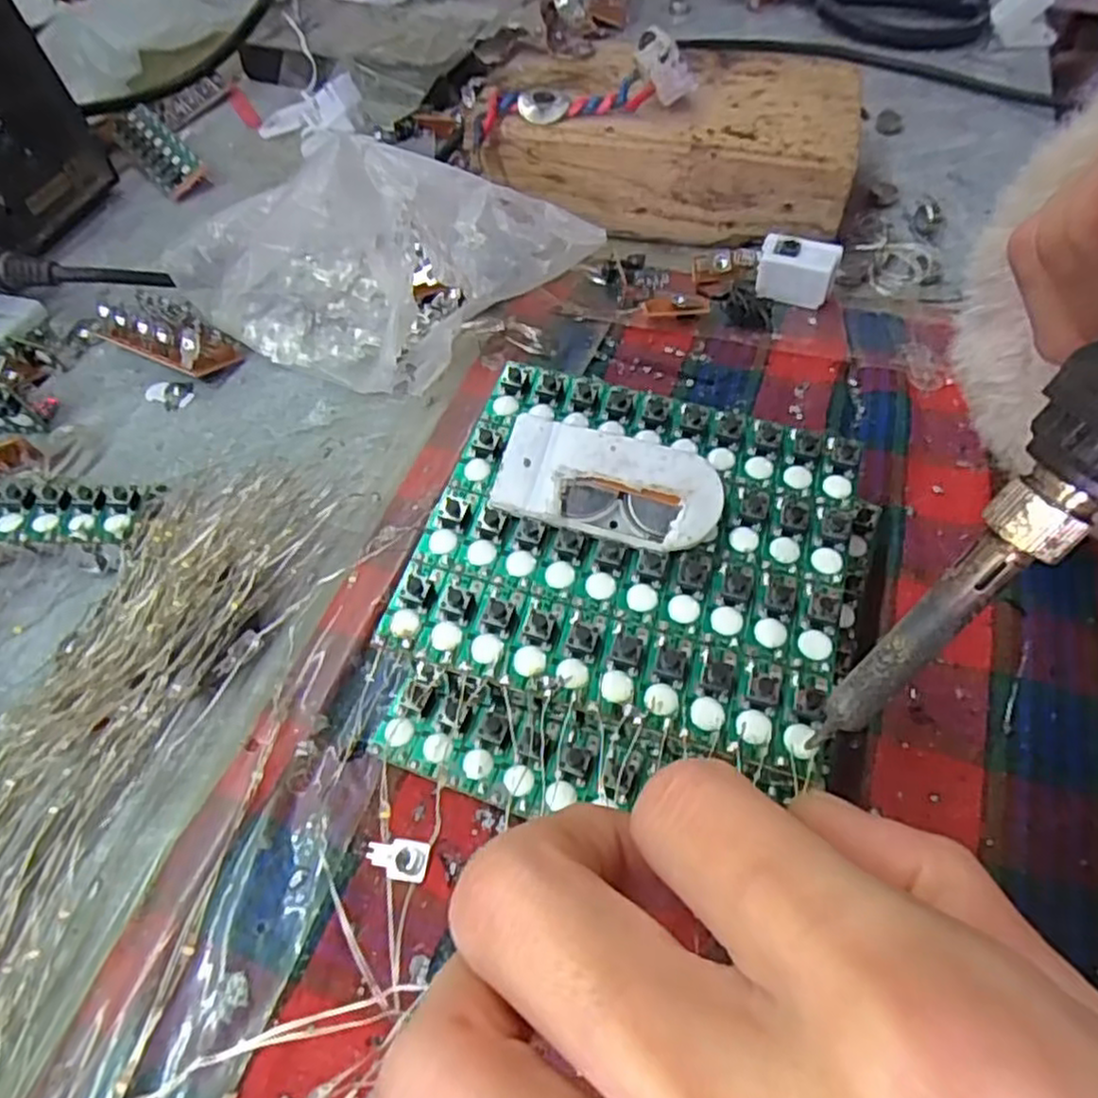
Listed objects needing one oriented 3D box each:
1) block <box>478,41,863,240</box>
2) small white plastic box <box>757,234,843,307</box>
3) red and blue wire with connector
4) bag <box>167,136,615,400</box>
[{"bbox_3d":[0.047,-0.165,0.296,0.141,0.039,0.081,9,56,7],"label":"block"},{"bbox_3d":[0.088,-0.099,0.260,0.026,0.020,0.012,18,58,13],"label":"small white plastic box"},{"bbox_3d":[0.011,-0.172,0.271,0.079,0.019,0.031,-10,55,9],"label":"red and blue wire with connector"},{"bbox_3d":[-0.064,-0.094,0.242,0.154,0.060,0.061,0,54,18],"label":"bag"}]

